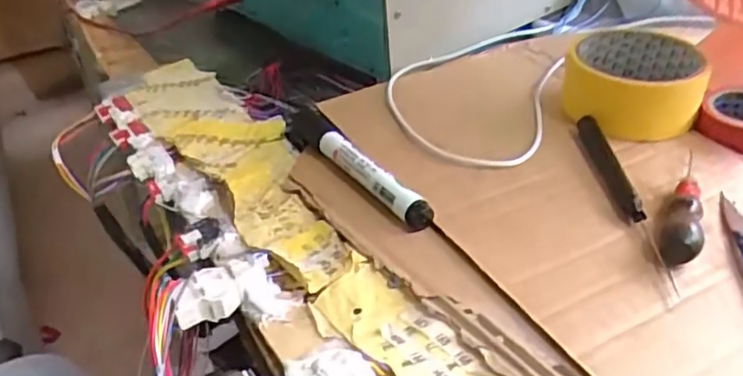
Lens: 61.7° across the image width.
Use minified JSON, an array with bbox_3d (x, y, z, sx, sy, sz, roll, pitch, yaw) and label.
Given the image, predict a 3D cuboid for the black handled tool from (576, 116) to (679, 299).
[{"bbox_3d":[0.143,0.002,0.353,0.015,0.010,0.145,-2,37,2],"label":"black handled tool"}]

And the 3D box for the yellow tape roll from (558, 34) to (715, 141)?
[{"bbox_3d":[0.178,-0.072,0.422,0.084,0.038,0.089,-2,37,2],"label":"yellow tape roll"}]

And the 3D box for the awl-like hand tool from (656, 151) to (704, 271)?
[{"bbox_3d":[0.166,0.010,0.329,0.019,0.015,0.080,14,40,21],"label":"awl-like hand tool"}]

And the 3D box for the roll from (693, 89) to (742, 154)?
[{"bbox_3d":[0.238,-0.044,0.393,0.051,0.020,0.046,-29,44,-31],"label":"roll"}]

